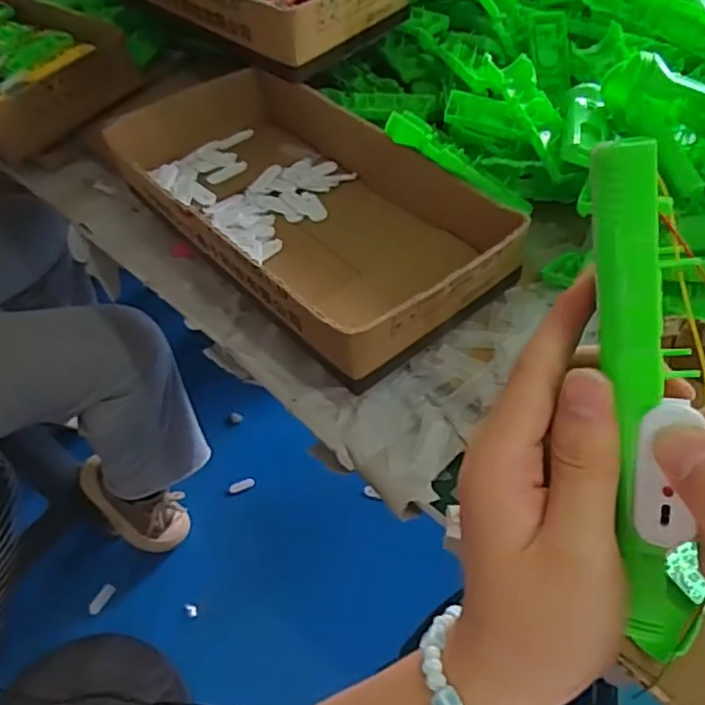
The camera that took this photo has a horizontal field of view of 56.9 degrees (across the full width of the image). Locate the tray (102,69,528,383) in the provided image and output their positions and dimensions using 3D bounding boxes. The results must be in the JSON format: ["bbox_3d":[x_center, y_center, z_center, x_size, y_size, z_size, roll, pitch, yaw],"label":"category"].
[{"bbox_3d":[-0.055,-0.153,0.656,0.219,0.079,0.426,-35,56,-21],"label":"tray"}]

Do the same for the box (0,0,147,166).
[{"bbox_3d":[-0.502,-0.427,0.921,0.216,0.076,0.442,-39,57,-23],"label":"box"}]

